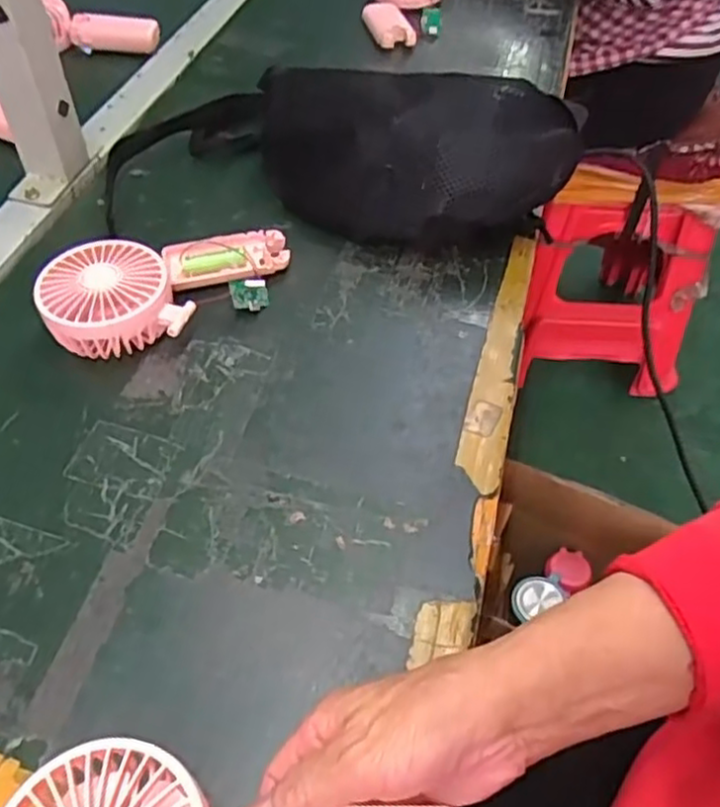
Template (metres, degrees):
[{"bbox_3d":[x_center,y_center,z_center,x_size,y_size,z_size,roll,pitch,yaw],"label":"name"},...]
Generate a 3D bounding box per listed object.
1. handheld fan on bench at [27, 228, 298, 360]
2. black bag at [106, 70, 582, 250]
[{"bbox_3d":[-0.135,-0.090,0.510,0.186,0.044,0.095,-22,56,-19],"label":"handheld fan on bench"},{"bbox_3d":[0.031,-0.204,0.570,0.271,0.100,0.121,16,53,9],"label":"black bag"}]

